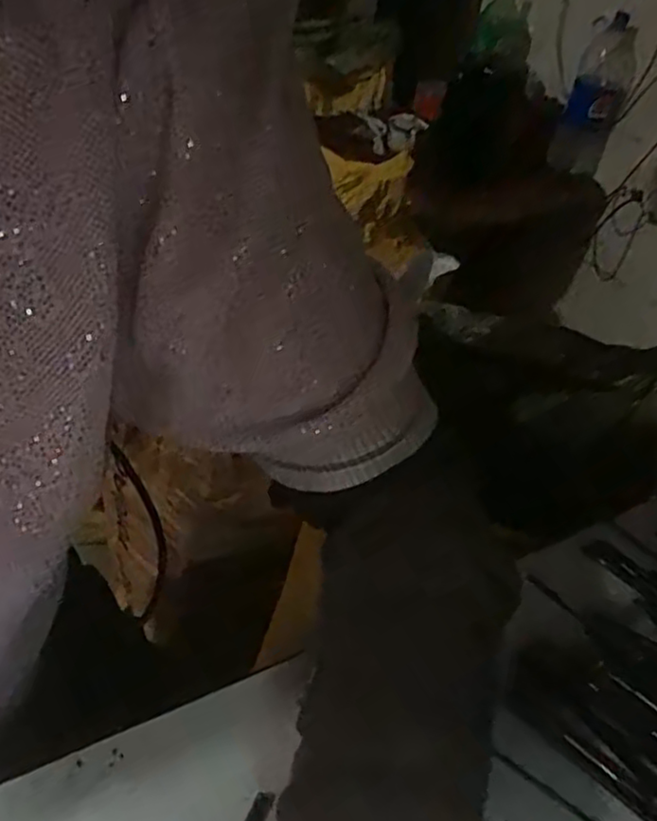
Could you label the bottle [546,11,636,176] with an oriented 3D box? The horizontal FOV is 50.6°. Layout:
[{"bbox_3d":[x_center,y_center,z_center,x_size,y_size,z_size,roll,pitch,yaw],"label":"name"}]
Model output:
[{"bbox_3d":[0.522,-0.610,1.374,0.111,0.273,0.080,16,39,8],"label":"bottle"}]

